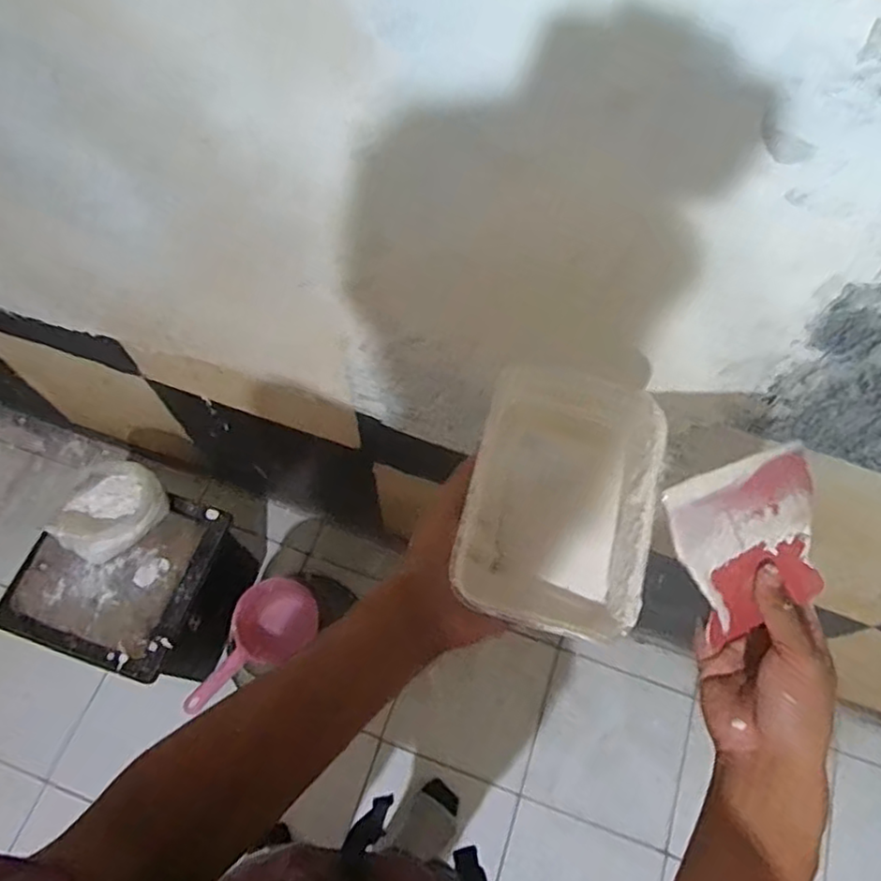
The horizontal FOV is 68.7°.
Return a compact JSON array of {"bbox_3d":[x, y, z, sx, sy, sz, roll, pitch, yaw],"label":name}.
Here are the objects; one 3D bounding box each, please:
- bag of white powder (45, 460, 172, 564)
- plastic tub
[{"bbox_3d":[-0.551,0.113,1.079,0.147,0.073,0.167,31,69,12],"label":"bag of white powder"},{"bbox_3d":[0.083,0.034,0.444,0.116,0.066,0.188,15,67,5],"label":"plastic tub"}]

